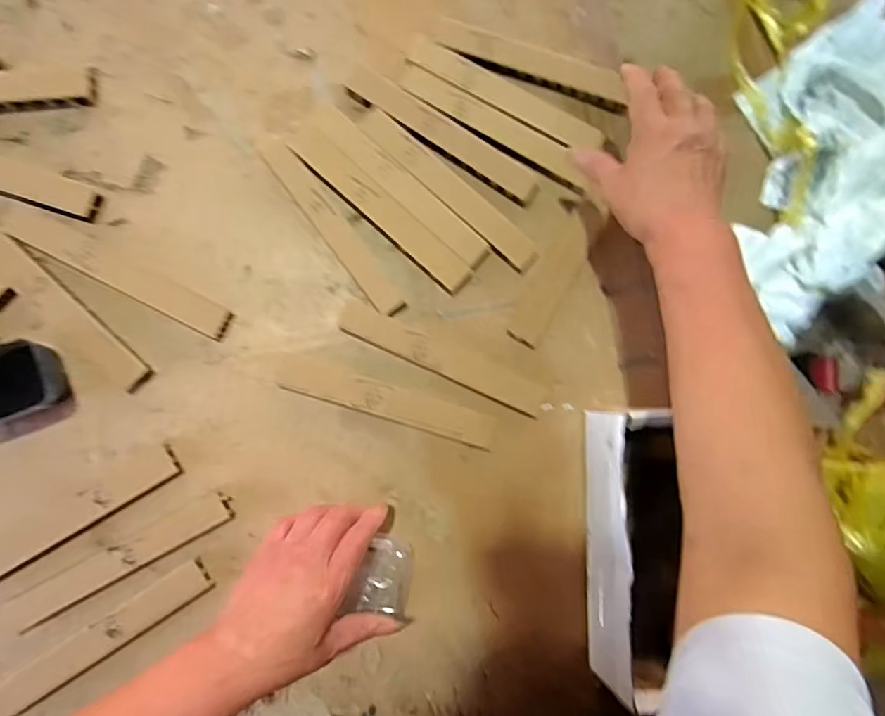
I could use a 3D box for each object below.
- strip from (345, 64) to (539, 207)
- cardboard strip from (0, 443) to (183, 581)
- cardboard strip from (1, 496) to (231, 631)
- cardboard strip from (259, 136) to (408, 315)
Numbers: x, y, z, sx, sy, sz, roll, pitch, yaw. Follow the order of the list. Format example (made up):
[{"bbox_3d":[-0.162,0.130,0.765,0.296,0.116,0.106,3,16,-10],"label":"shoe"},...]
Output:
[{"bbox_3d":[0.000,-0.208,0.508,0.200,0.009,0.035,33,82,-1],"label":"strip"},{"bbox_3d":[-0.314,0.136,0.450,0.194,0.012,0.030,-30,87,-7],"label":"cardboard strip"},{"bbox_3d":[-0.269,0.170,0.450,0.188,0.010,0.030,-28,87,-7],"label":"cardboard strip"},{"bbox_3d":[-0.101,-0.120,0.493,0.026,0.007,0.194,-37,88,-7],"label":"cardboard strip"}]

